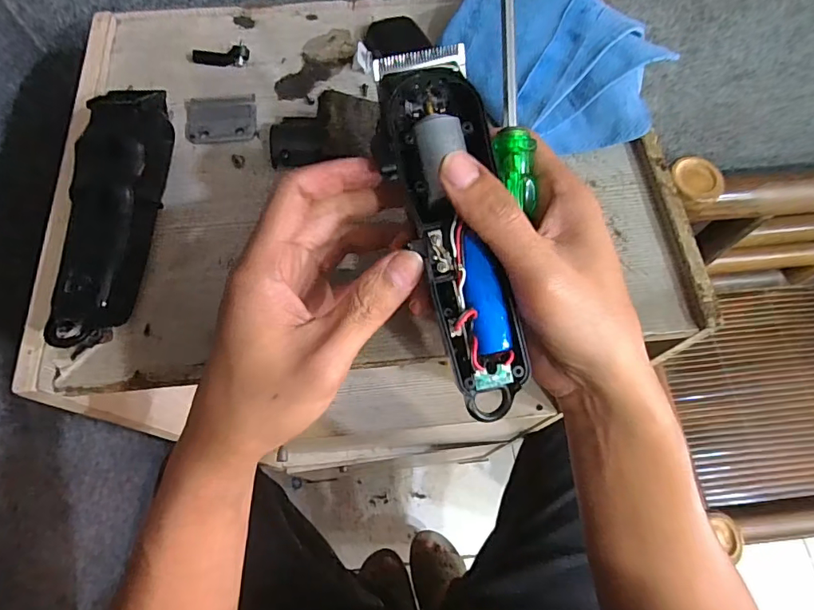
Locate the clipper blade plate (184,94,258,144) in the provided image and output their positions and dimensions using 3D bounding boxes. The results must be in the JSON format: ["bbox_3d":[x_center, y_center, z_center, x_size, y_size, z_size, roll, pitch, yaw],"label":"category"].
[{"bbox_3d":[-0.132,-0.132,0.341,0.049,0.004,0.040,-6,66,-5],"label":"clipper blade plate"}]

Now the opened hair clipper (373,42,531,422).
[{"bbox_3d":[0.023,-0.033,0.232,0.050,0.024,0.180,-13,90,-8],"label":"opened hair clipper"}]

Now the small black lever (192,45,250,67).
[{"bbox_3d":[-0.140,-0.185,0.356,0.043,0.012,0.011,3,66,-1],"label":"small black lever"}]

